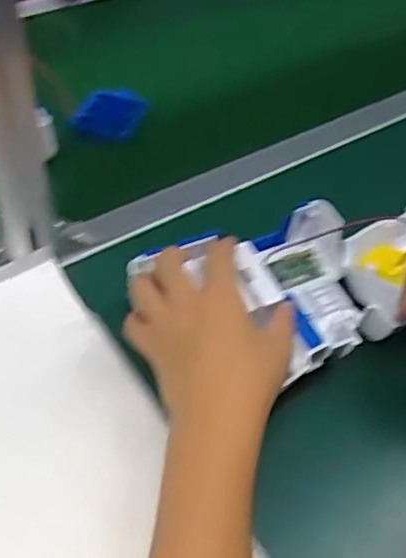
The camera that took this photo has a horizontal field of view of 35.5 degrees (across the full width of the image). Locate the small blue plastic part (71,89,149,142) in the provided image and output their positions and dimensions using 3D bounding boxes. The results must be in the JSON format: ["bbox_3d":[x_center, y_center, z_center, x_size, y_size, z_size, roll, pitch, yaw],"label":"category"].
[{"bbox_3d":[-0.105,-0.186,0.711,0.071,0.024,0.065,20,48,12],"label":"small blue plastic part"}]

